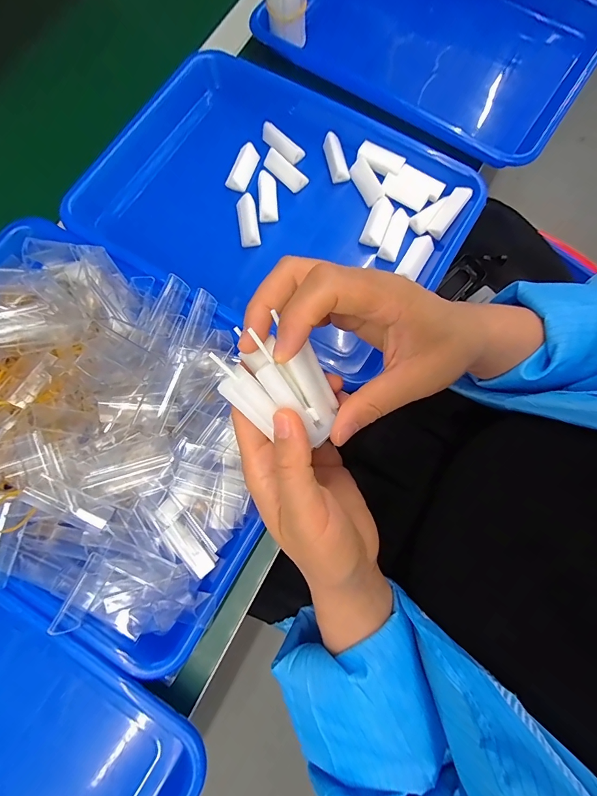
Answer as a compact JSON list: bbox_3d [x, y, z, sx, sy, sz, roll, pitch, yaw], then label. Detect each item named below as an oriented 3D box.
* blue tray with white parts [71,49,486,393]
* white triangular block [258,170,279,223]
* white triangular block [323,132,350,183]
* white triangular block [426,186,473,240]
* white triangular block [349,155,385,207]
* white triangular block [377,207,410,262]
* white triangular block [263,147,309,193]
[{"bbox_3d":[-0.034,-0.187,0.352,0.357,0.038,0.255,31,79,7],"label":"blue tray with white parts"},{"bbox_3d":[-0.030,-0.193,0.354,0.018,0.010,0.048,-5,77,-1],"label":"white triangular block"},{"bbox_3d":[0.037,-0.237,0.366,0.016,0.014,0.045,-16,78,-4],"label":"white triangular block"},{"bbox_3d":[0.139,-0.172,0.343,0.017,0.010,0.049,35,96,8],"label":"white triangular block"},{"bbox_3d":[0.066,-0.210,0.359,0.015,0.016,0.044,-27,79,-6],"label":"white triangular block"},{"bbox_3d":[0.090,-0.152,0.346,0.018,0.012,0.046,22,78,5],"label":"white triangular block"},{"bbox_3d":[-0.014,-0.223,0.363,0.047,0.012,0.019,43,81,9],"label":"white triangular block"}]

